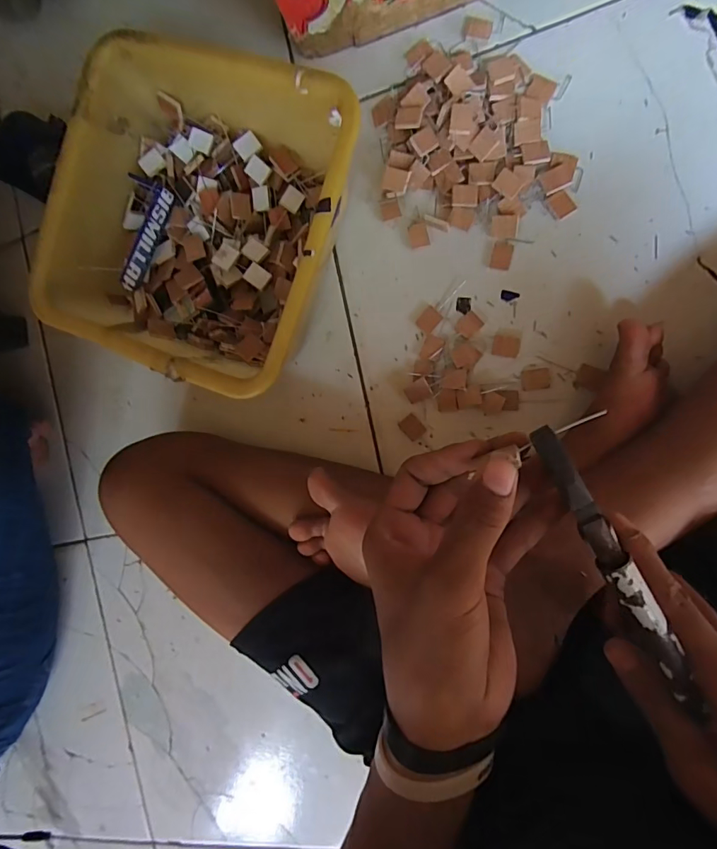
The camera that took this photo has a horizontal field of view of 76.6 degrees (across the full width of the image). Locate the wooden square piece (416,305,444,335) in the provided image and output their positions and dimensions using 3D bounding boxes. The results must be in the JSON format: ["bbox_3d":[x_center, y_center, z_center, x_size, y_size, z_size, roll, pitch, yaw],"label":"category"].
[{"bbox_3d":[0.072,-0.107,0.463,0.020,0.004,0.024,39,101,9],"label":"wooden square piece"}]

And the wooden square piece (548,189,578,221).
[{"bbox_3d":[0.192,-0.208,0.429,0.020,0.004,0.024,-31,85,13],"label":"wooden square piece"}]

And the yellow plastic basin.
[{"bbox_3d":[-0.149,-0.180,0.425,0.261,0.102,0.258,20,91,8],"label":"yellow plastic basin"}]

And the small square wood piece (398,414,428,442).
[{"bbox_3d":[0.055,0.003,0.468,0.020,0.004,0.025,-43,83,12],"label":"small square wood piece"}]

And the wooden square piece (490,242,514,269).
[{"bbox_3d":[0.140,-0.165,0.443,0.019,0.004,0.024,11,95,13],"label":"wooden square piece"}]

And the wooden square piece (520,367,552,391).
[{"bbox_3d":[0.172,-0.044,0.440,0.026,0.004,0.021,-4,91,14],"label":"wooden square piece"}]

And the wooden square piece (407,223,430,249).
[{"bbox_3d":[0.061,-0.191,0.458,0.019,0.006,0.022,-12,90,14],"label":"wooden square piece"}]

